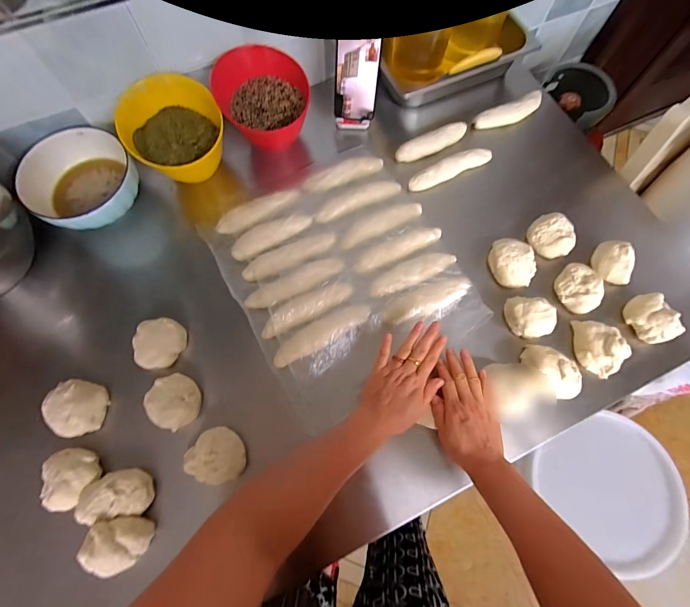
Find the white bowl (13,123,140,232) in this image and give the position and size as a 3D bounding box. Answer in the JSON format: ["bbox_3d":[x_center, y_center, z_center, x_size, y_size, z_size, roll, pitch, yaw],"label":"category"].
[{"bbox_3d":[-0.442,-0.202,0.586,0.168,0.070,0.172,0,71,-1],"label":"white bowl"}]

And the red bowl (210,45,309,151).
[{"bbox_3d":[-0.143,-0.362,0.614,0.156,0.120,0.123,-7,71,-3],"label":"red bowl"}]

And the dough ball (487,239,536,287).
[{"bbox_3d":[0.287,-0.069,0.597,0.070,0.046,0.088,-1,71,-2],"label":"dough ball"}]

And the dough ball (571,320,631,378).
[{"bbox_3d":[0.396,0.068,0.531,0.056,0.042,0.085,9,71,2],"label":"dough ball"}]

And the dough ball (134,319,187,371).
[{"bbox_3d":[-0.291,0.061,0.533,0.066,0.032,0.082,33,74,10],"label":"dough ball"}]

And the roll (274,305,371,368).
[{"bbox_3d":[-0.037,0.047,0.542,0.164,0.018,0.038,-30,74,-11],"label":"roll"}]

